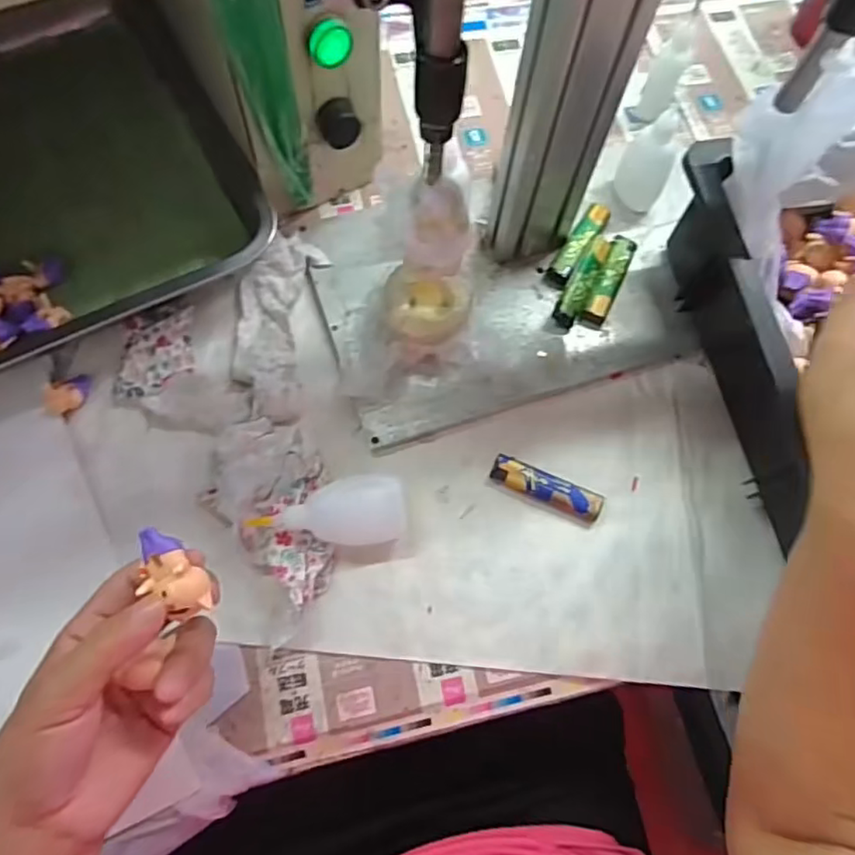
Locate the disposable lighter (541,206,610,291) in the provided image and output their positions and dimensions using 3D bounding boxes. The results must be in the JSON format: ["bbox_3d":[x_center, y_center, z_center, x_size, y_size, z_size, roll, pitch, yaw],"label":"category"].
[{"bbox_3d":[0.122,-0.148,0.500,0.020,0.013,0.083,32,73,5],"label":"disposable lighter"}]

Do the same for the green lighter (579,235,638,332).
[{"bbox_3d":[0.146,-0.118,0.491,0.020,0.019,0.087,23,72,3],"label":"green lighter"}]

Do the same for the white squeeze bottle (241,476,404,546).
[{"bbox_3d":[-0.065,0.059,0.420,0.098,0.033,0.044,-4,73,-6],"label":"white squeeze bottle"}]

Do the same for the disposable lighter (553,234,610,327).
[{"bbox_3d":[0.123,-0.117,0.486,0.020,0.013,0.084,27,72,4],"label":"disposable lighter"}]

